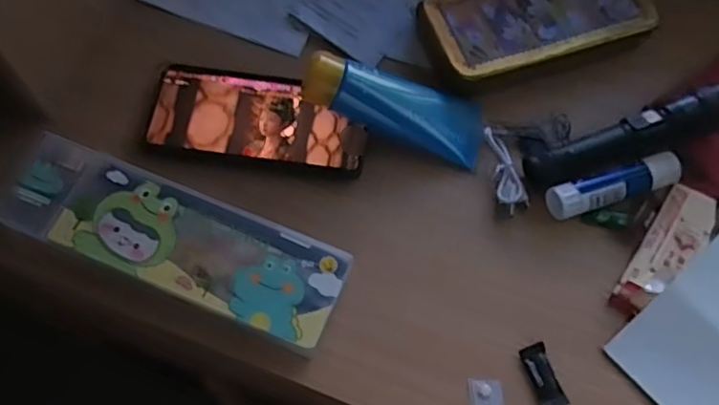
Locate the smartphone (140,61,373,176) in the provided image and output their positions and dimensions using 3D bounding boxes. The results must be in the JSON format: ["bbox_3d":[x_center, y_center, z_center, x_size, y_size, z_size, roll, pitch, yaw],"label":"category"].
[{"bbox_3d":[-0.075,-0.066,0.492,0.160,0.012,0.078,7,67,2],"label":"smartphone"}]

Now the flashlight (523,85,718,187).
[{"bbox_3d":[0.198,-0.043,0.477,0.151,0.030,0.031,-20,69,-4],"label":"flashlight"}]

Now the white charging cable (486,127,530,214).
[{"bbox_3d":[0.106,-0.024,0.482,0.021,0.011,0.067,-18,68,-8],"label":"white charging cable"}]

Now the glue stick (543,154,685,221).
[{"bbox_3d":[0.188,-0.012,0.472,0.099,0.022,0.024,-18,68,-8],"label":"glue stick"}]

